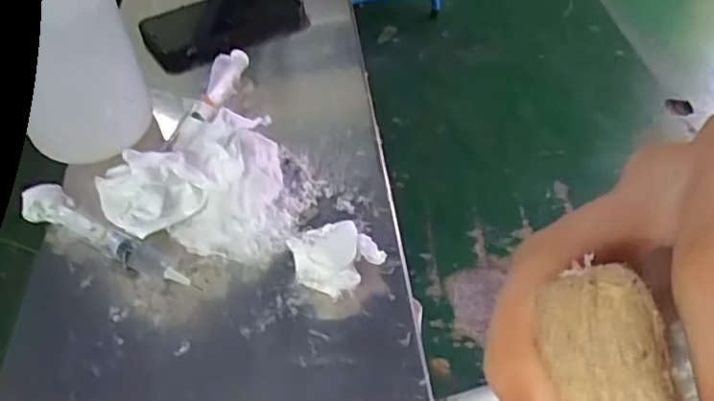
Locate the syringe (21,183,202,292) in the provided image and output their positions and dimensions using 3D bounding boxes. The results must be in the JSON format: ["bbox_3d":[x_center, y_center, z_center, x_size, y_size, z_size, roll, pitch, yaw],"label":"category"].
[{"bbox_3d":[-0.161,0.022,0.389,0.135,0.025,0.022,22,52,21],"label":"syringe"}]

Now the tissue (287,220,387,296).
[{"bbox_3d":[-0.012,0.033,0.366,0.053,0.039,0.034,-9,47,-5],"label":"tissue"}]

